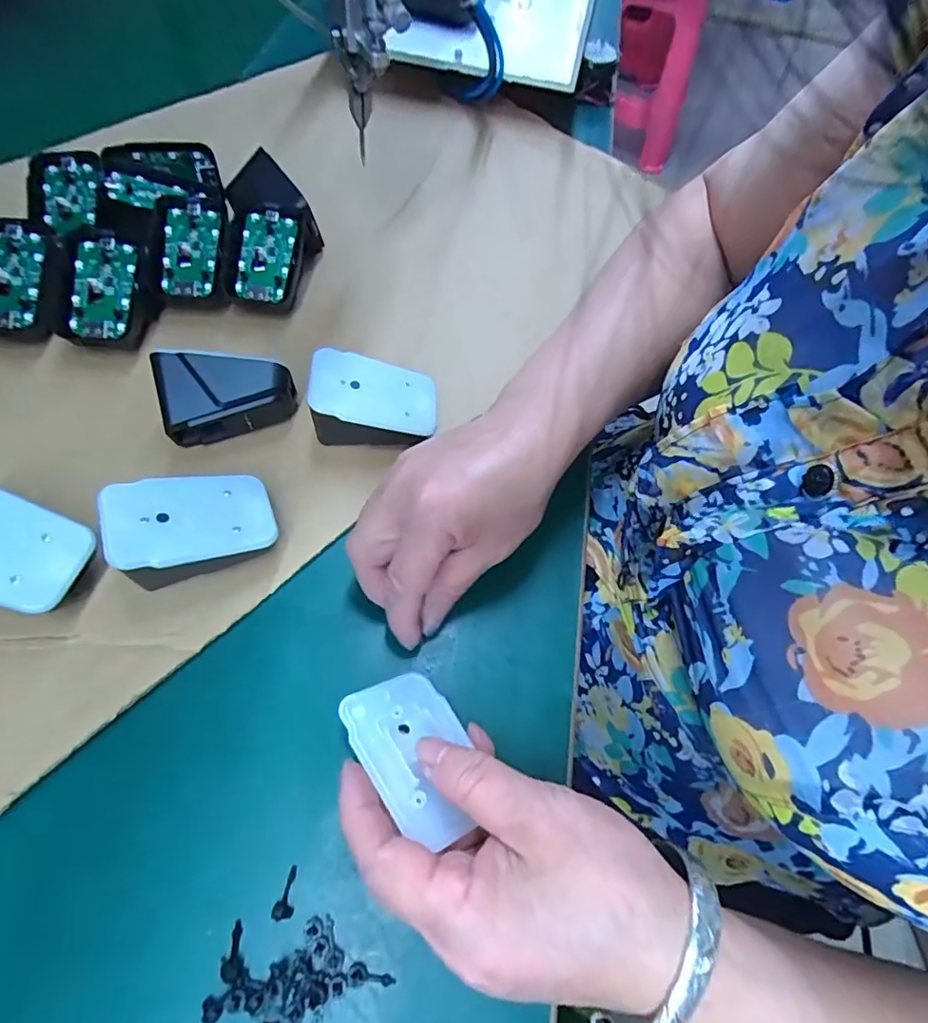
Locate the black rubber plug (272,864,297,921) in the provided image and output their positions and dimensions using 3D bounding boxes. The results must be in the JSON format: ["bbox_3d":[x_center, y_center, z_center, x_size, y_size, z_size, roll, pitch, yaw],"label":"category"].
[{"bbox_3d":[-0.070,0.150,0.214,0.008,0.004,0.018,6,50,0],"label":"black rubber plug"}]

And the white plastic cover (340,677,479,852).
[{"bbox_3d":[-0.017,0.098,0.224,0.045,0.007,0.070,-13,48,-36],"label":"white plastic cover"}]

